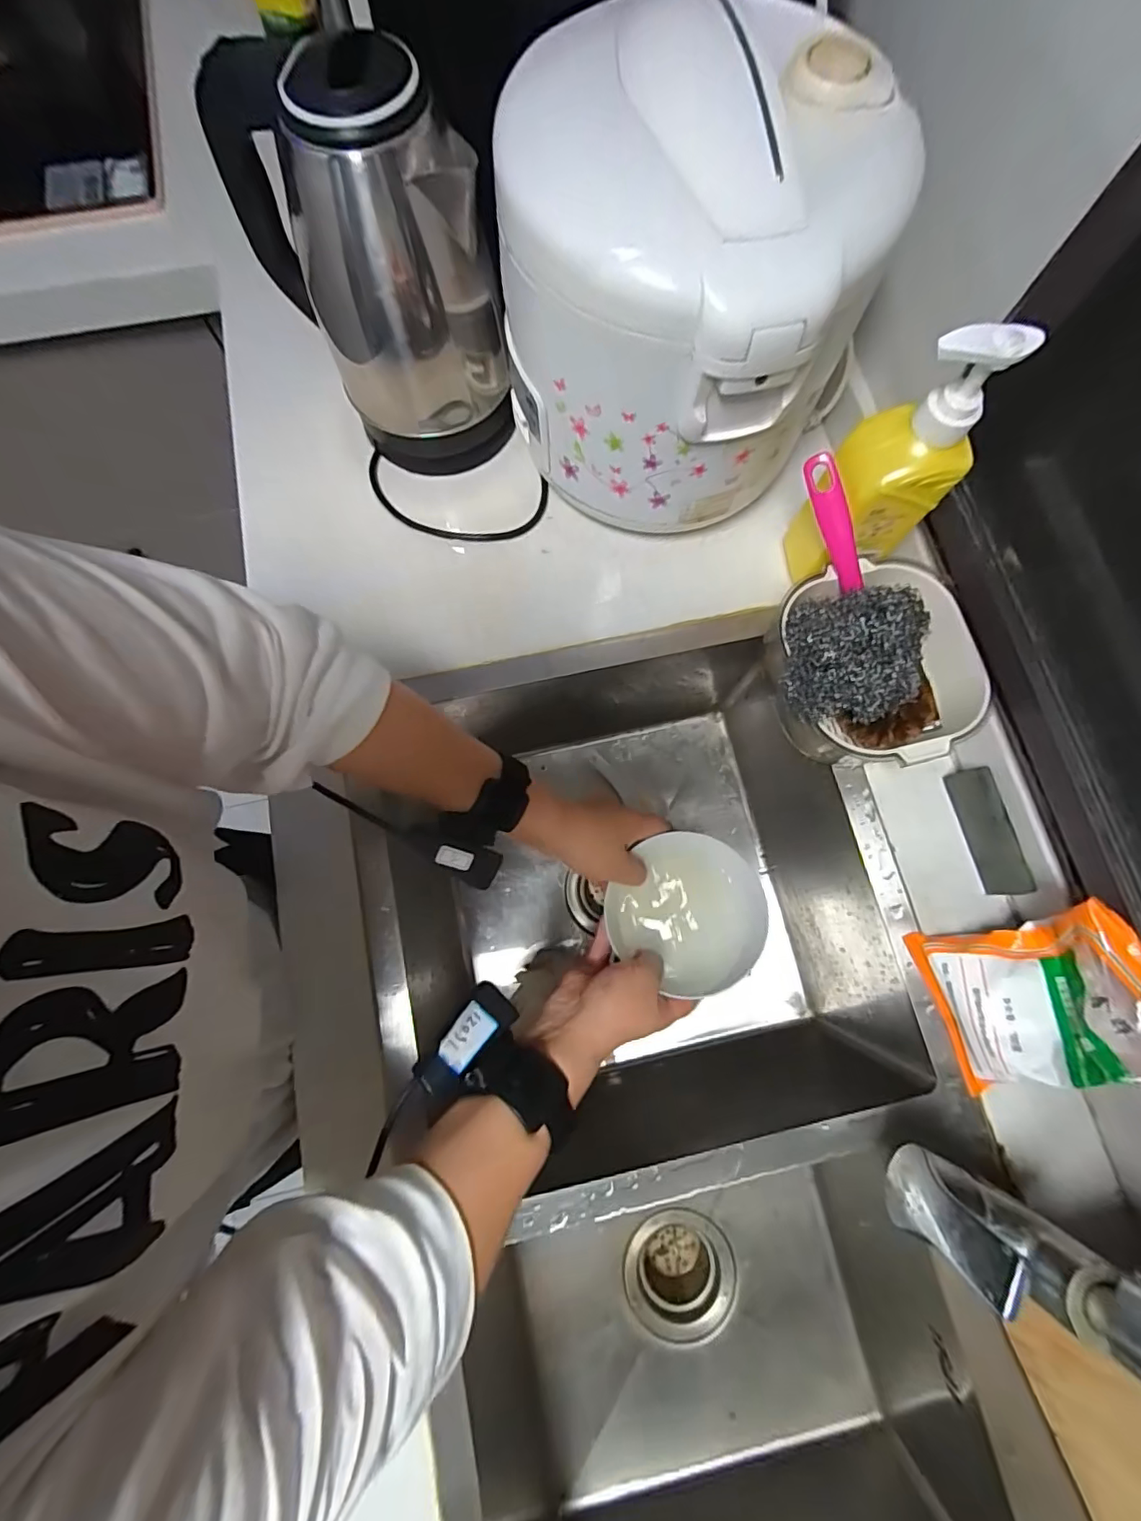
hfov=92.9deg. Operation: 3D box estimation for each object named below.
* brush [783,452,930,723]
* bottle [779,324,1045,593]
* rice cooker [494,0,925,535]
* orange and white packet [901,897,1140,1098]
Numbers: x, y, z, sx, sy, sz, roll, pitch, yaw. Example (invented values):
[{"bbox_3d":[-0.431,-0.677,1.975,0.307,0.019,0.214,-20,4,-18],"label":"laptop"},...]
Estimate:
[{"bbox_3d":[0.214,-0.118,0.400,0.097,0.052,0.180,6,78,1],"label":"brush"},{"bbox_3d":[0.231,-0.210,0.415,0.069,0.226,0.061,-4,78,-1],"label":"bottle"},{"bbox_3d":[0.077,-0.333,0.396,0.234,0.212,0.214,0,78,-1],"label":"rice cooker"},{"bbox_3d":[0.327,0.164,0.371,0.045,0.144,0.112,-1,67,-36],"label":"orange and white packet"}]

